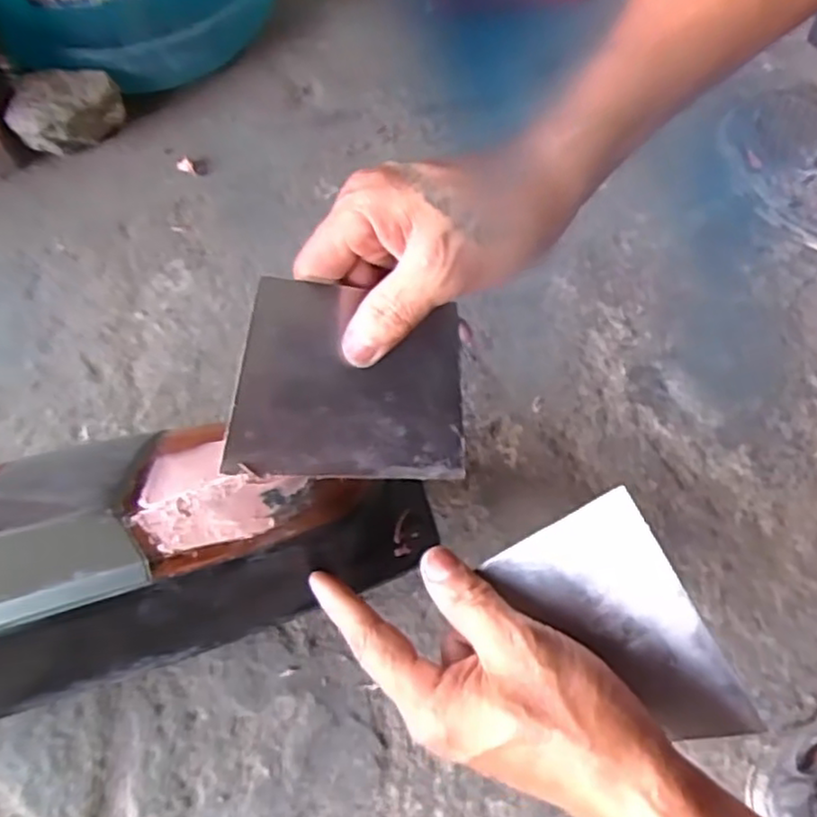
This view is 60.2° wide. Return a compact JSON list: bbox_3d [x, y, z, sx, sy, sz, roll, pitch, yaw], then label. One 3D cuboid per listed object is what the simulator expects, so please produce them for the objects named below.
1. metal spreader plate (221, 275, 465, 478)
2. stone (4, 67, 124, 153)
[{"bbox_3d":[-0.025,-0.011,0.338,0.115,0.006,0.087,4,89,-25],"label":"metal spreader plate"},{"bbox_3d":[-0.280,-0.241,0.579,0.082,0.055,0.047,-39,70,-16],"label":"stone"}]

